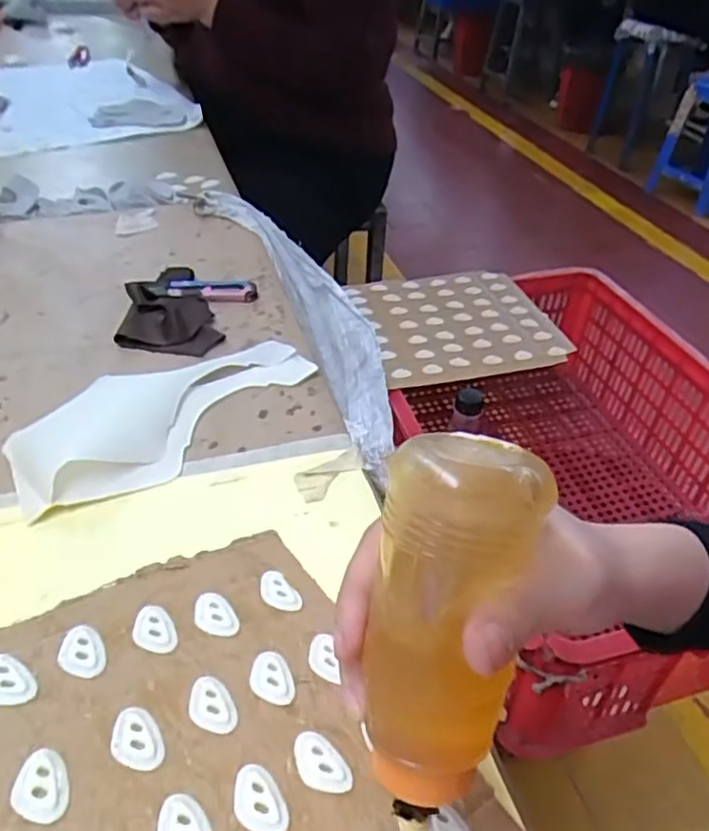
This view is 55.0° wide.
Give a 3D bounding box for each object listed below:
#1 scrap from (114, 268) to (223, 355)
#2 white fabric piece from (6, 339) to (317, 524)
[{"bbox_3d":[-0.141,-0.082,0.514,0.070,0.016,0.107,-6,39,-13],"label":"scrap"},{"bbox_3d":[-0.121,-0.008,0.426,0.089,0.019,0.196,26,43,26],"label":"white fabric piece"}]

